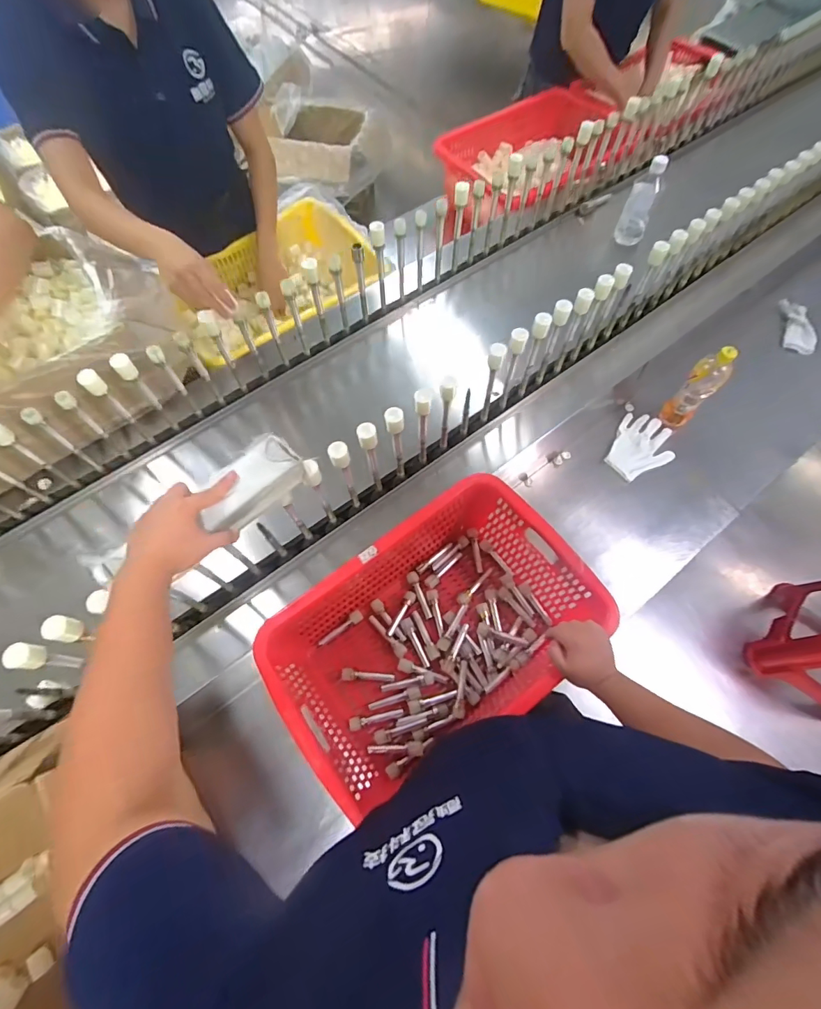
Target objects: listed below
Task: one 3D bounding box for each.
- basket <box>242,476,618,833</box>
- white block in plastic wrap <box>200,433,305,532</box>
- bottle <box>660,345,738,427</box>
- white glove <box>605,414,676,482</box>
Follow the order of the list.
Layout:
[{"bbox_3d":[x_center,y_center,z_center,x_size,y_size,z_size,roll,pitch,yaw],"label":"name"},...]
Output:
[{"bbox_3d":[0.037,0.216,0.775,0.501,0.180,0.322,-33,71,-13],"label":"basket"},{"bbox_3d":[-0.206,-0.028,0.583,0.134,0.028,0.075,-38,72,-15],"label":"white block in plastic wrap"},{"bbox_3d":[0.626,-0.255,0.977,0.066,0.207,0.068,34,71,14],"label":"bottle"},{"bbox_3d":[0.536,-0.130,1.037,0.128,0.021,0.175,26,67,15],"label":"white glove"}]

